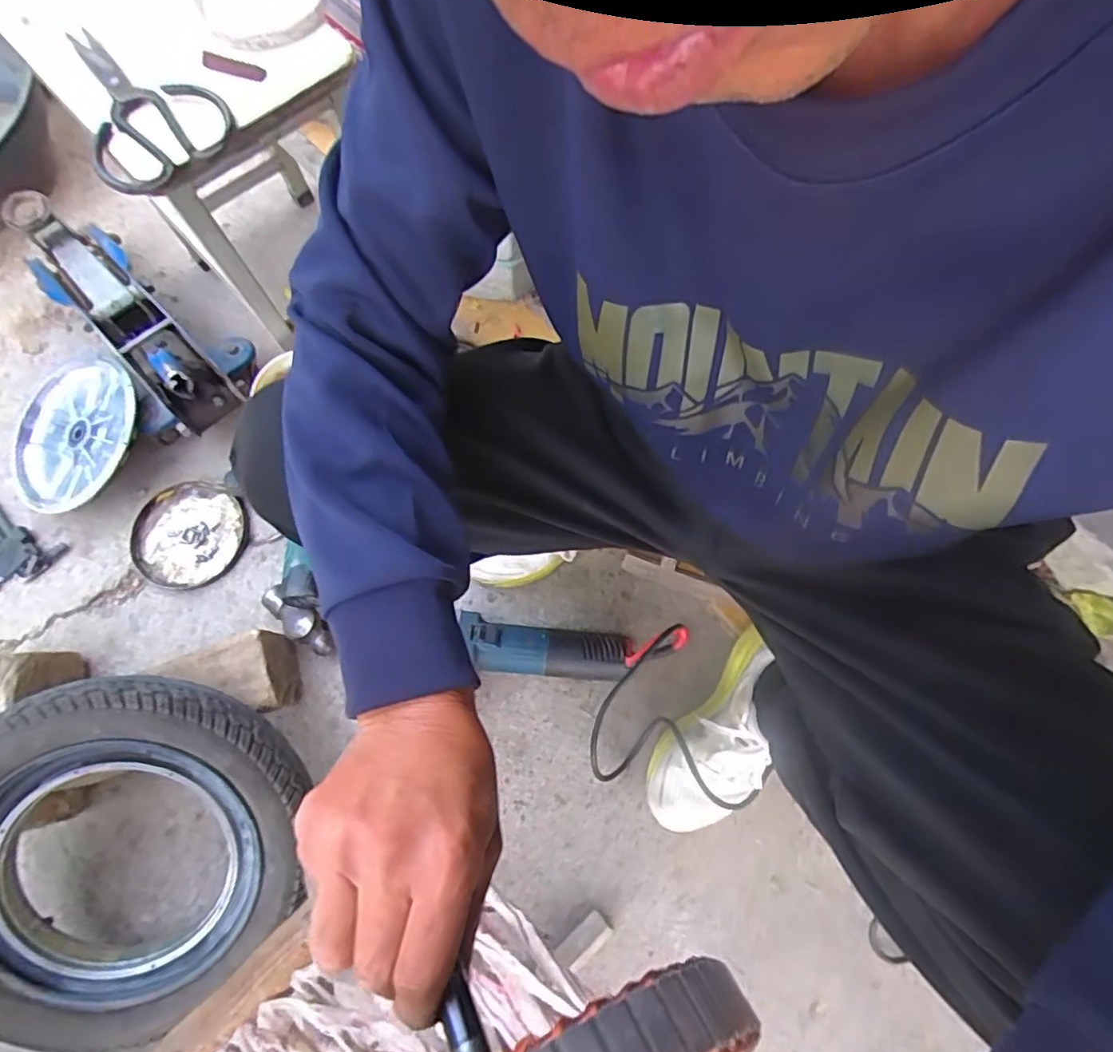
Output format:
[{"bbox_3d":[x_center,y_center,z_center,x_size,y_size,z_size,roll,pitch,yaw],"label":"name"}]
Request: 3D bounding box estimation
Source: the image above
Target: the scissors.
[{"bbox_3d":[-0.392,-0.382,0.544,0.207,0.015,0.120,42,77,12],"label":"scissors"}]

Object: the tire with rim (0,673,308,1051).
[{"bbox_3d":[-0.432,0.308,0.589,0.339,0.076,0.314,-1,94,-16],"label":"tire with rim"}]

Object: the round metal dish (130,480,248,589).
[{"bbox_3d":[-0.488,0.010,0.794,0.146,0.012,0.139,0,72,0],"label":"round metal dish"}]

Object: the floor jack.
[{"bbox_3d":[-0.559,-0.284,0.797,0.163,0.120,0.353,-38,77,-13],"label":"floor jack"}]

